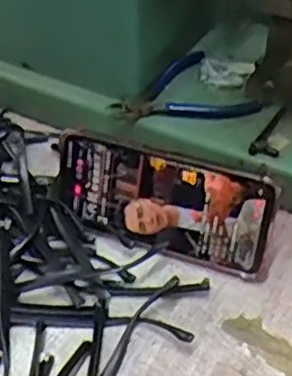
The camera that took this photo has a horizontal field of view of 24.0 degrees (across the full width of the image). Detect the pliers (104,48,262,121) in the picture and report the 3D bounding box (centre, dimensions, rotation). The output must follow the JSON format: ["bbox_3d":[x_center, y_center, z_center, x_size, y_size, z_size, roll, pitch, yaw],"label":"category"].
[{"bbox_3d":[0.026,-0.077,0.583,0.106,0.020,0.102,-17,43,-17],"label":"pliers"}]

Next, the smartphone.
[{"bbox_3d":[0.009,0.009,0.498,0.163,0.075,0.005,16,27,15],"label":"smartphone"}]

